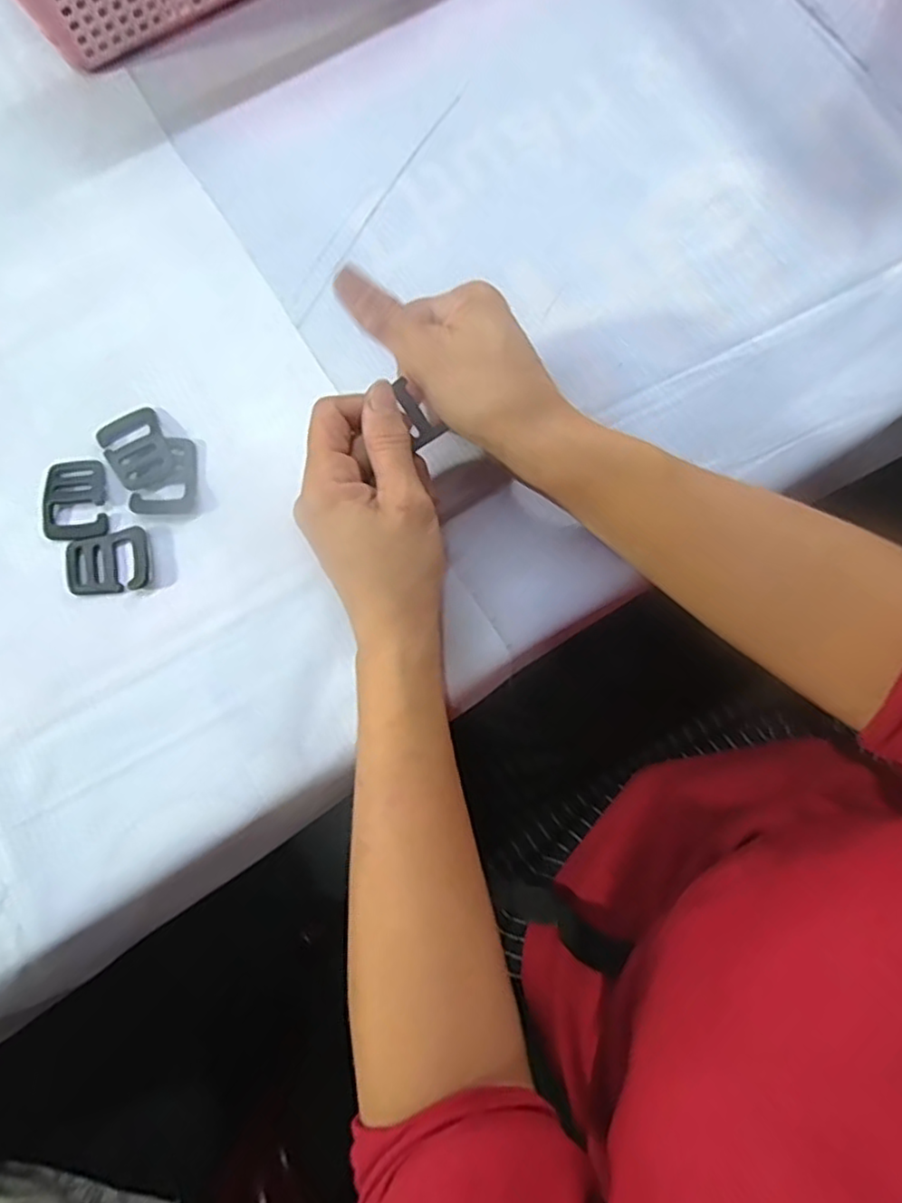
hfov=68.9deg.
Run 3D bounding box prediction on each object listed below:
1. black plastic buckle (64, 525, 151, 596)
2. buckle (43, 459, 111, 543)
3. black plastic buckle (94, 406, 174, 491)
[{"bbox_3d":[-0.179,-0.021,0.343,0.042,0.004,0.032,-12,81,-3],"label":"black plastic buckle"},{"bbox_3d":[-0.200,-0.054,0.349,0.032,0.004,0.044,-9,81,-3],"label":"buckle"},{"bbox_3d":[-0.168,-0.082,0.352,0.033,0.004,0.042,-32,83,-6],"label":"black plastic buckle"}]

